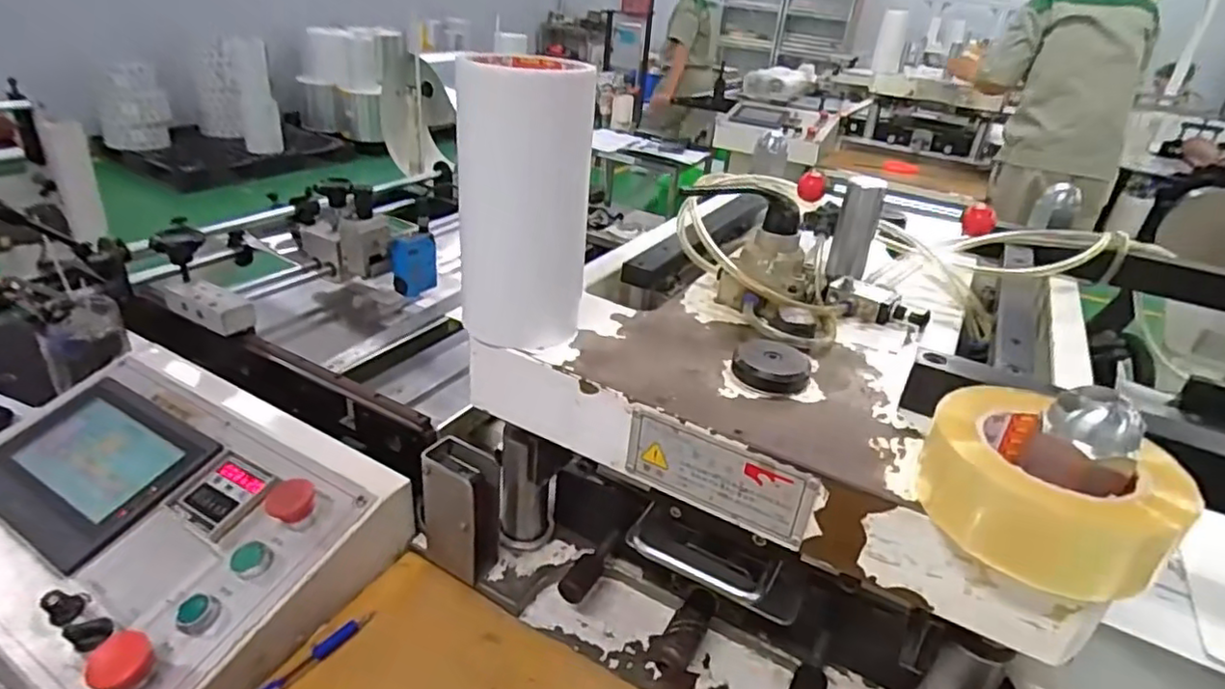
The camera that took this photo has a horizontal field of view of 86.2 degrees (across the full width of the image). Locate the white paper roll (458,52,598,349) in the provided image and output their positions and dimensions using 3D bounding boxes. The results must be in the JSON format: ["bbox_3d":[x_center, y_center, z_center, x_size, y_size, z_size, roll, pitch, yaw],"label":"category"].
[{"bbox_3d":[-0.067,-0.100,0.505,0.098,0.212,0.085,6,30,-1],"label":"white paper roll"}]

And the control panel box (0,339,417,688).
[{"bbox_3d":[-0.428,0.145,0.593,0.417,0.095,0.274,20,32,23],"label":"control panel box"}]

